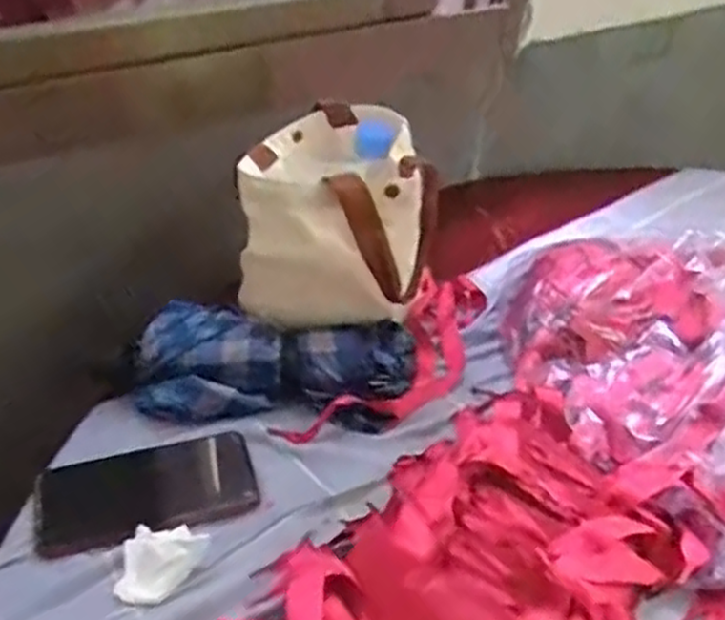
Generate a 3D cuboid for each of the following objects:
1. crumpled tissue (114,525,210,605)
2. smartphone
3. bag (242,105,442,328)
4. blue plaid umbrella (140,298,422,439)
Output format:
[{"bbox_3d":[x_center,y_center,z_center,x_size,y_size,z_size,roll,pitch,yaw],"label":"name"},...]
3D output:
[{"bbox_3d":[-0.143,0.180,0.533,0.056,0.027,0.050,4,41,0],"label":"crumpled tissue"},{"bbox_3d":[-0.170,0.142,0.592,0.165,0.007,0.080,-10,43,-15],"label":"smartphone"},{"bbox_3d":[-0.029,-0.089,0.683,0.162,0.141,0.173,-2,42,-8],"label":"bag"},{"bbox_3d":[-0.076,0.053,0.662,0.243,0.068,0.088,3,41,-1],"label":"blue plaid umbrella"}]

